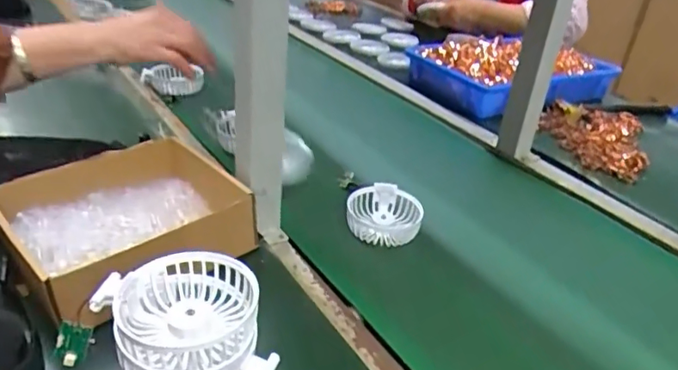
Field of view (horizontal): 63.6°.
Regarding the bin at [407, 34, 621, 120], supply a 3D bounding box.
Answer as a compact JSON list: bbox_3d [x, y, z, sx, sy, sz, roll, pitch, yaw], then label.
[{"bbox_3d":[0.319,-0.220,1.034,0.332,0.077,0.232,-12,35,-25],"label":"bin"}]

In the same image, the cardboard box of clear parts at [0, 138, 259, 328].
[{"bbox_3d":[-0.209,0.032,0.555,0.220,0.057,0.172,-21,41,-36],"label":"cardboard box of clear parts"}]

